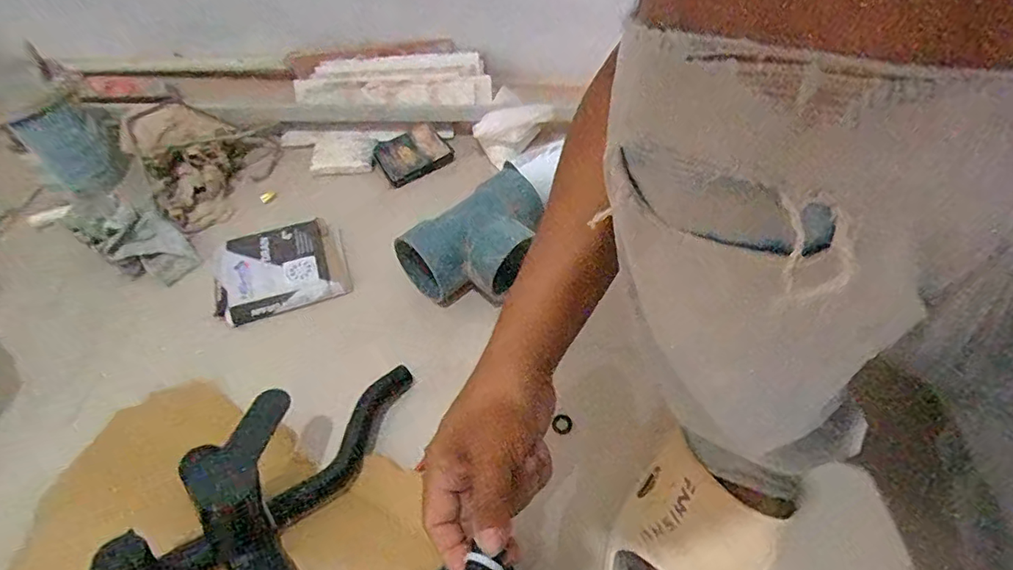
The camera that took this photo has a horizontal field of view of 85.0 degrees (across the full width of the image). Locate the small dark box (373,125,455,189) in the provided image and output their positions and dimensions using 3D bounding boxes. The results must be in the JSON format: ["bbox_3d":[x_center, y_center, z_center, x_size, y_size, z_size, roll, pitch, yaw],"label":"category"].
[{"bbox_3d":[-0.130,-0.183,0.759,0.093,0.021,0.075,-32,76,-9],"label":"small dark box"}]

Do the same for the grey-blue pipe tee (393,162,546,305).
[{"bbox_3d":[-0.026,-0.040,0.609,0.174,0.077,0.097,-36,58,-24],"label":"grey-blue pipe tee"}]

